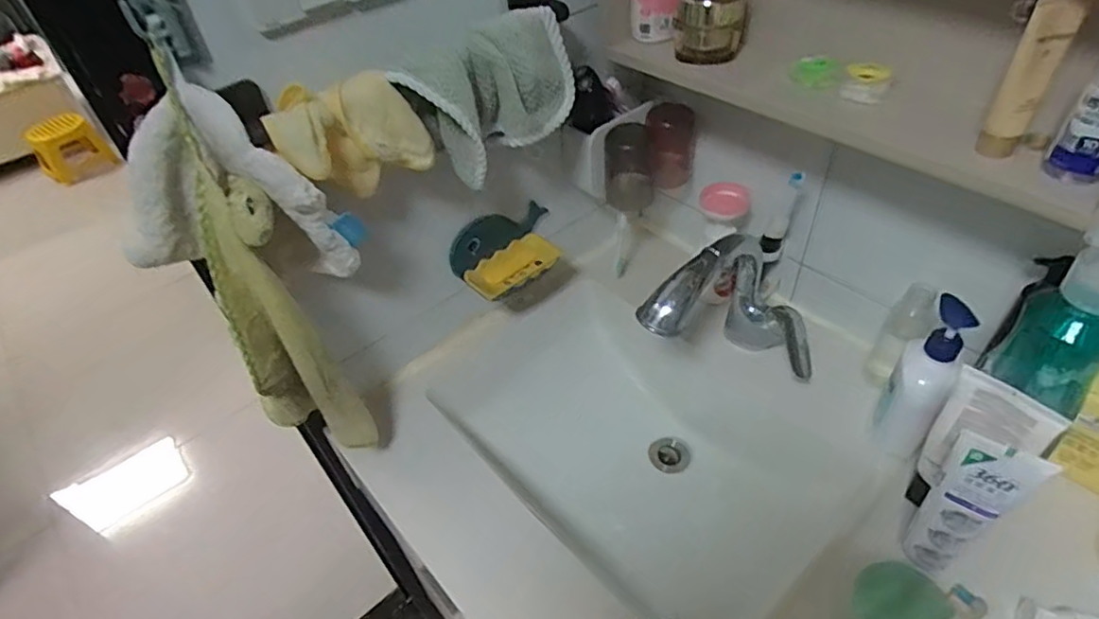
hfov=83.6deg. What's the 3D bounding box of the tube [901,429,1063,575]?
[{"bbox_3d":[0.308,0.145,0.456,0.042,0.141,0.049,-30,50,-22],"label":"tube"}]

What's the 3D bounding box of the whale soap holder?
[{"bbox_3d":[-0.047,-0.077,0.789,0.150,0.092,0.053,-35,51,-26],"label":"whale soap holder"}]

